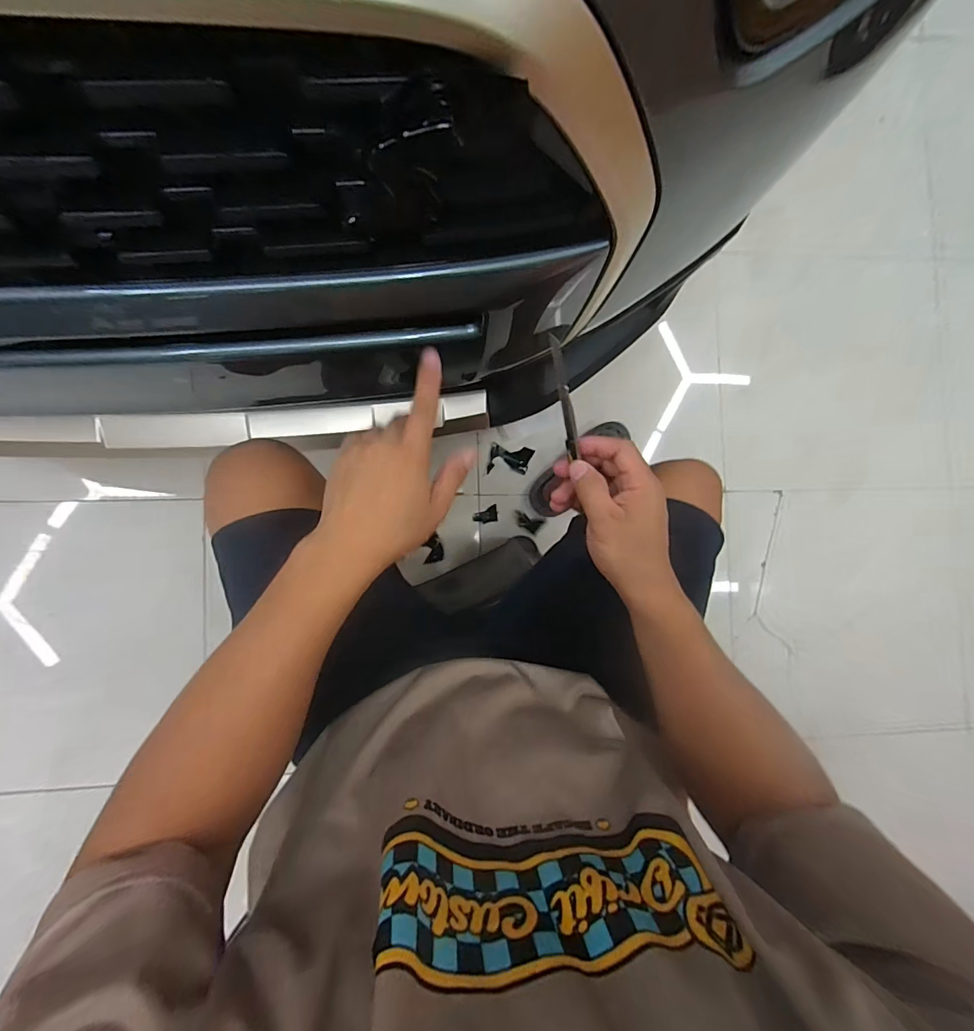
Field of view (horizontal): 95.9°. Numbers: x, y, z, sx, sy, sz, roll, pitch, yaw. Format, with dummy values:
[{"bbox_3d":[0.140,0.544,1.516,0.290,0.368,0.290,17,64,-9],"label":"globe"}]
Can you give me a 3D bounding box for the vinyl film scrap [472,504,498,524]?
[{"bbox_3d":[-0.003,0.000,1.009,0.057,0.004,0.036,-14,87,2],"label":"vinyl film scrap"}]

